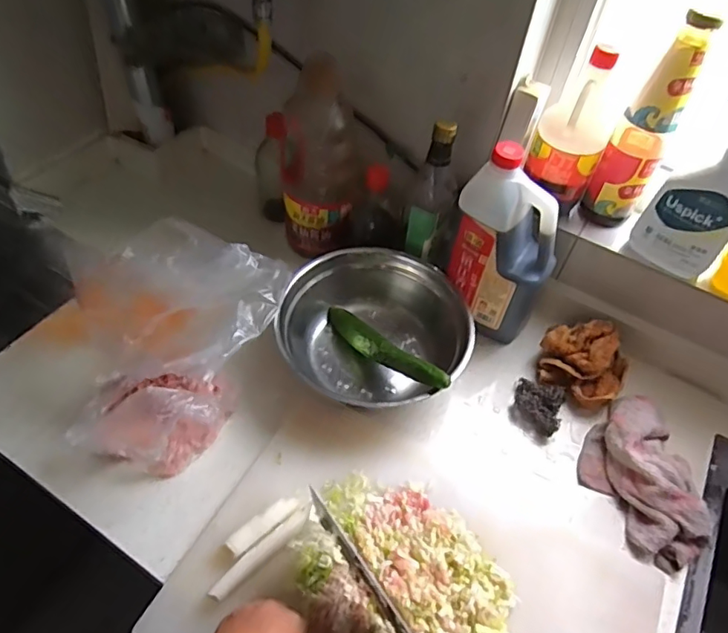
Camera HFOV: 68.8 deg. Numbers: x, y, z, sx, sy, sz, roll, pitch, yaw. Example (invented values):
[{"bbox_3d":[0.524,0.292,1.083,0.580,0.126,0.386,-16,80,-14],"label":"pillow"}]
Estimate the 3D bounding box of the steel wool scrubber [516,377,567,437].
[{"bbox_3d":[0.235,0.121,0.718,0.062,0.031,0.068,18,53,11],"label":"steel wool scrubber"}]

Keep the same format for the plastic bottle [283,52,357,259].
[{"bbox_3d":[-0.064,-0.218,0.772,0.114,0.273,0.086,-1,52,-4],"label":"plastic bottle"}]

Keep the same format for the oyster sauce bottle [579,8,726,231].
[{"bbox_3d":[0.360,-0.240,0.678,0.067,0.266,0.080,27,55,17],"label":"oyster sauce bottle"}]

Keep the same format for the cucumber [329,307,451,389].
[{"bbox_3d":[0.023,0.044,0.712,0.028,0.031,0.240,-32,37,-25],"label":"cucumber"}]

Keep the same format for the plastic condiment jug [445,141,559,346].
[{"bbox_3d":[0.186,-0.089,0.715,0.132,0.252,0.083,36,58,23],"label":"plastic condiment jug"}]

